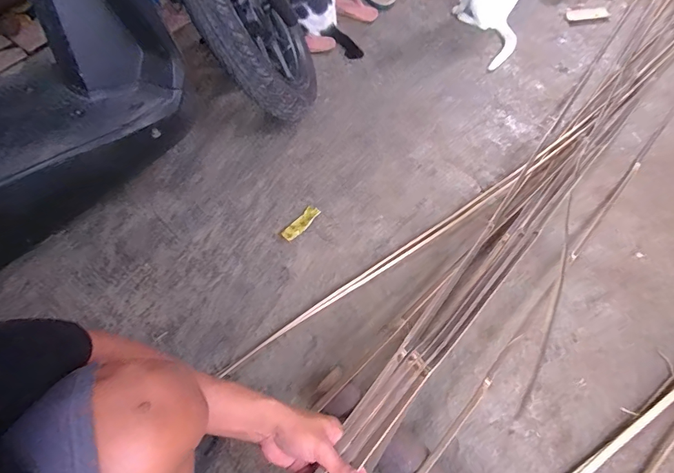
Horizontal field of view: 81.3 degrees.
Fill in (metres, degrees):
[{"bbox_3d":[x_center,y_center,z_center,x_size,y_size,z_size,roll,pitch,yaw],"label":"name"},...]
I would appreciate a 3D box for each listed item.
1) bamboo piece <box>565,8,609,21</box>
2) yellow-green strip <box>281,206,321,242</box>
[{"bbox_3d":[0.852,-0.752,1.331,0.141,0.011,0.057,-7,60,-4],"label":"bamboo piece"},{"bbox_3d":[-0.080,-0.029,0.880,0.033,0.009,0.103,34,66,18],"label":"yellow-green strip"}]

